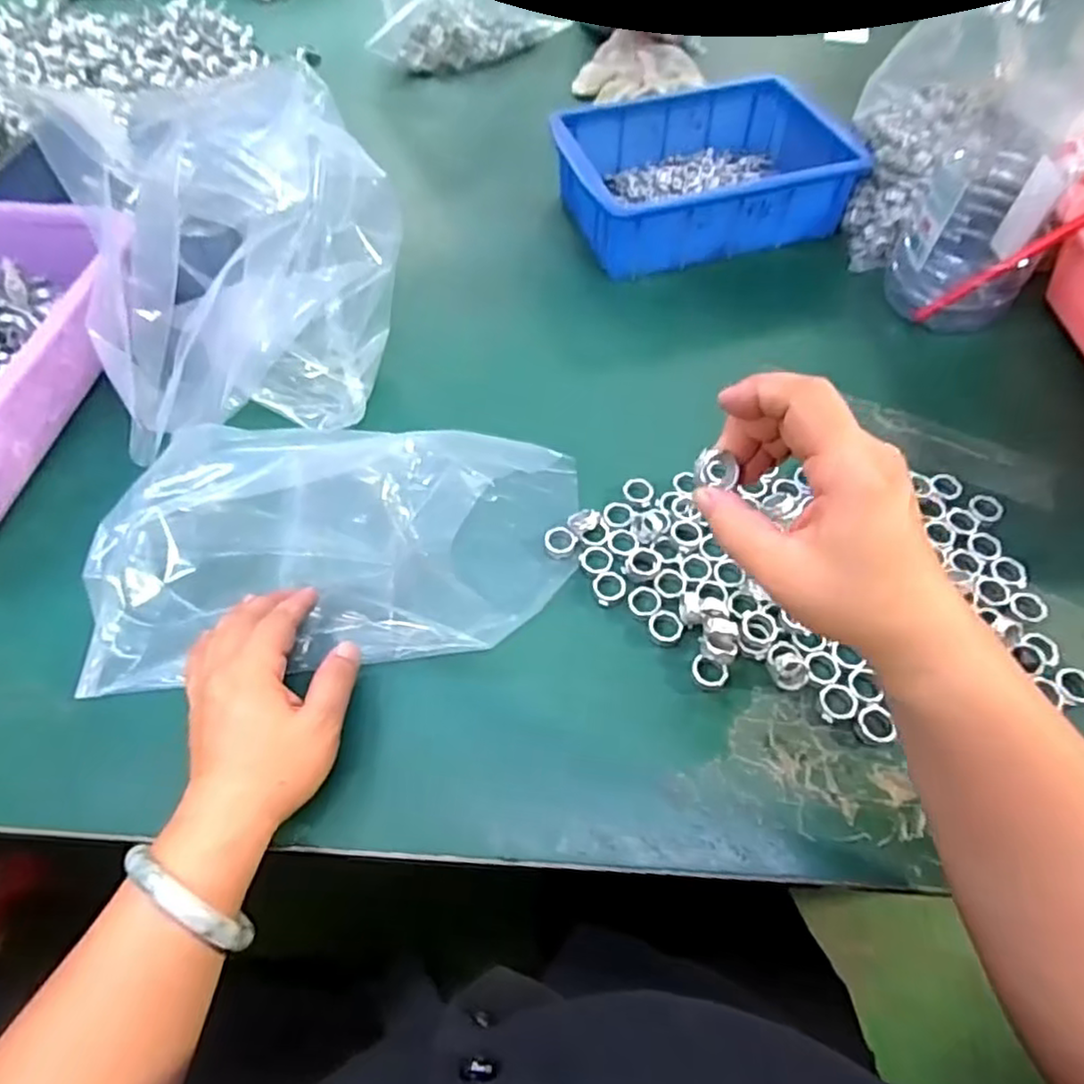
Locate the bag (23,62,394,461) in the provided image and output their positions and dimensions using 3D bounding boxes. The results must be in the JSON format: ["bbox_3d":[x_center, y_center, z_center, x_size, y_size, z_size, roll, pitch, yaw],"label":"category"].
[{"bbox_3d":[-0.208,-0.184,0.462,0.219,0.169,0.154,-8,58,-4],"label":"bag"}]

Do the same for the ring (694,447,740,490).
[{"bbox_3d":[0.076,-0.032,0.296,0.019,0.004,0.017,0,90,-16],"label":"ring"}]

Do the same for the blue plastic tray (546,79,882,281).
[{"bbox_3d":[0.142,-0.337,0.622,0.240,0.066,0.169,-16,59,-9],"label":"blue plastic tray"}]

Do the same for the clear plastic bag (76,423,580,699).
[{"bbox_3d":[-0.122,-0.013,0.421,0.283,0.075,0.183,-3,59,2],"label":"clear plastic bag"}]

